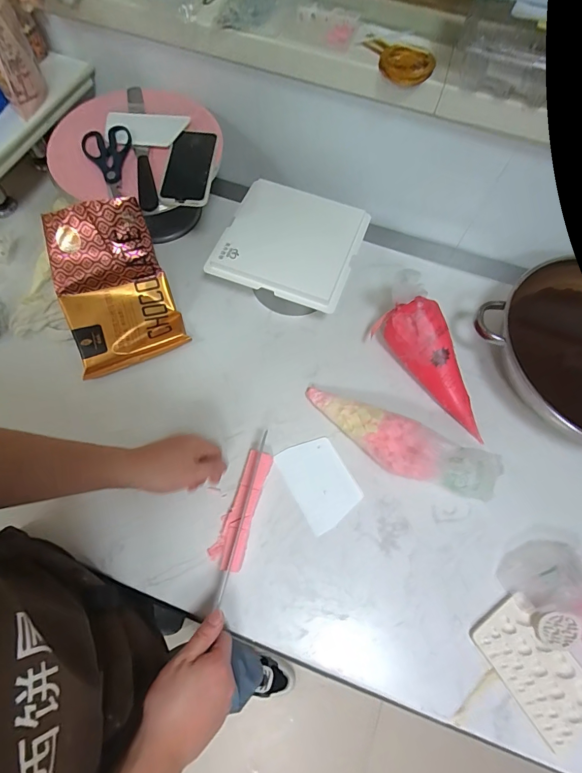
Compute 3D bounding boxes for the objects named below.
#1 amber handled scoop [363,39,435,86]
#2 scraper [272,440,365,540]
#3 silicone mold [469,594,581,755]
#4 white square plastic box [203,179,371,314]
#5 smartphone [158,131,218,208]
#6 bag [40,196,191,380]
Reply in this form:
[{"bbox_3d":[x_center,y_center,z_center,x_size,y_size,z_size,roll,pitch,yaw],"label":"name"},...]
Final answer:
[{"bbox_3d":[0.159,-0.490,0.562,0.112,0.025,0.058,22,69,8],"label":"amber handled scoop"},{"bbox_3d":[0.045,0.148,0.582,0.093,0.005,0.132,-29,71,-9],"label":"scraper"},{"bbox_3d":[0.319,0.365,0.482,0.094,0.007,0.159,-33,72,-13],"label":"silicone mold"},{"bbox_3d":[-0.002,-0.265,0.679,0.244,0.031,0.231,21,68,6],"label":"white square plastic box"},{"bbox_3d":[-0.174,-0.377,0.635,0.082,0.017,0.183,5,67,-1],"label":"smartphone"},{"bbox_3d":[-0.296,-0.166,0.612,0.177,0.092,0.261,-21,95,-16],"label":"bag"}]

